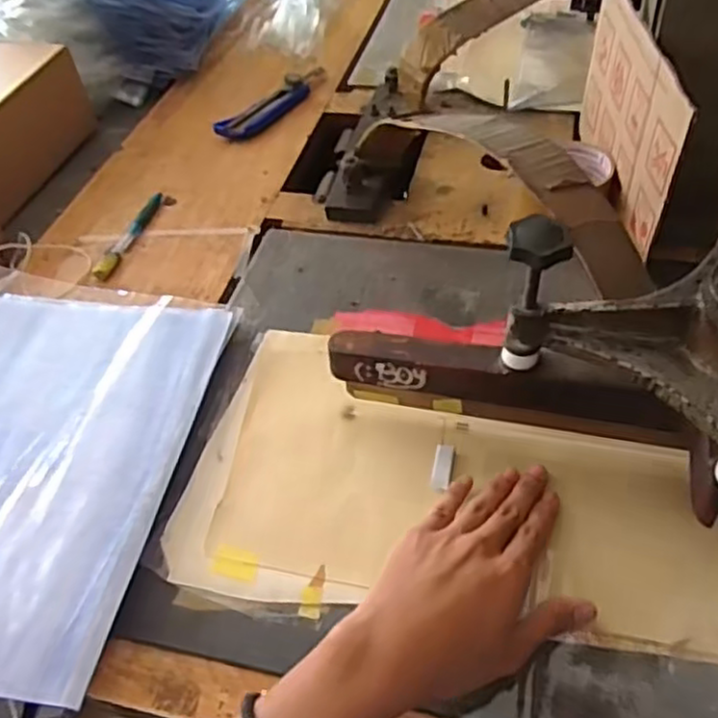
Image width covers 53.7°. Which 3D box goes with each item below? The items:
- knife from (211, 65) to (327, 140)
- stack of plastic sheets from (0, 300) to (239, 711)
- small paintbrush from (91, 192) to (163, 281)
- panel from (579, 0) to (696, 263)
[{"bbox_3d":[-0.095,-0.308,0.848,0.039,0.023,0.184,27,56,26],"label":"knife"},{"bbox_3d":[-0.266,0.063,0.508,0.286,0.016,0.306,5,49,10],"label":"stack of plastic sheets"},{"bbox_3d":[-0.225,-0.121,0.692,0.017,0.009,0.121,10,50,14],"label":"small paintbrush"},{"bbox_3d":[0.226,-0.212,0.604,0.009,0.137,0.248,-2,48,4],"label":"panel"}]

